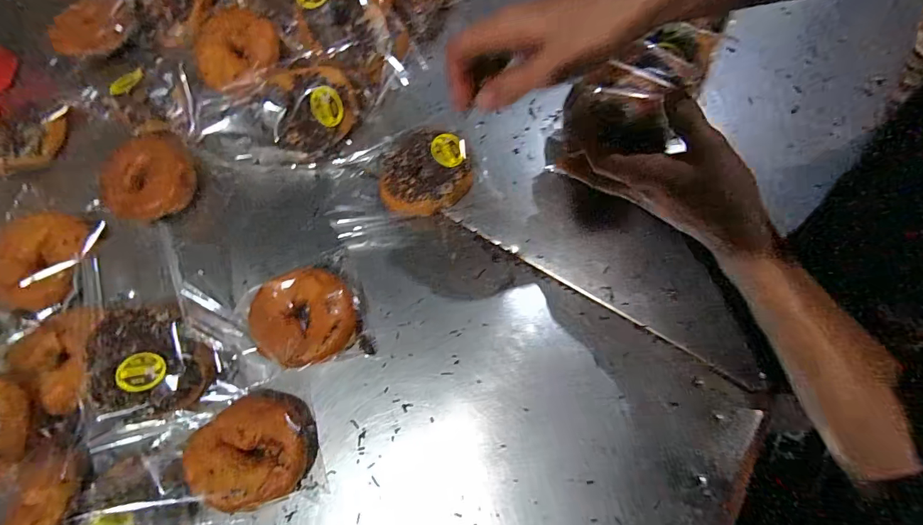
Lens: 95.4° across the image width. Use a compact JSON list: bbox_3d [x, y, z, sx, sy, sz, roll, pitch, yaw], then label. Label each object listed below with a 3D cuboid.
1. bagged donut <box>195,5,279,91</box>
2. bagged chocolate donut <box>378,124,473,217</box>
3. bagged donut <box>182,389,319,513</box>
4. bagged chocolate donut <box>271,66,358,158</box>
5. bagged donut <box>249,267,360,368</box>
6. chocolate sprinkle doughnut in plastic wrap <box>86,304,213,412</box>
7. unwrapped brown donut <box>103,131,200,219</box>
[{"bbox_3d":[-0.253,-0.240,0.465,0.091,0.023,0.086,0,72,1],"label":"bagged donut"},{"bbox_3d":[-0.040,-0.099,0.458,0.097,0.041,0.092,0,72,1],"label":"bagged chocolate donut"},{"bbox_3d":[-0.187,0.168,0.379,0.097,0.041,0.092,0,72,1],"label":"bagged donut"},{"bbox_3d":[-0.165,-0.171,0.471,0.098,0.036,0.088,-9,112,-6],"label":"bagged chocolate donut"},{"bbox_3d":[-0.151,0.054,0.415,0.097,0.031,0.091,-13,72,-3],"label":"bagged donut"},{"bbox_3d":[-0.277,0.086,0.377,0.092,0.030,0.093,-11,72,-2],"label":"chocolate sprinkle doughnut in plastic wrap"},{"bbox_3d":[-0.349,-0.094,0.469,0.103,0.022,0.096,42,78,13],"label":"unwrapped brown donut"}]

